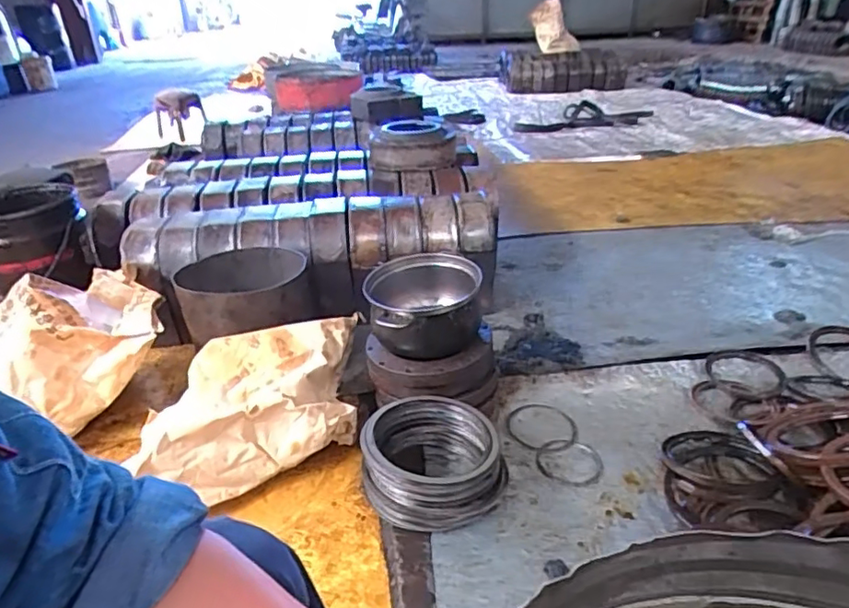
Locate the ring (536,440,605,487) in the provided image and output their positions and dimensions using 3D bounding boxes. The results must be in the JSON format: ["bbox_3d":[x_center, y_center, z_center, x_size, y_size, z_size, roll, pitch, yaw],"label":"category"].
[{"bbox_3d":[0.271,0.294,1.081,0.125,0.006,0.115,6,36,-4],"label":"ring"}]

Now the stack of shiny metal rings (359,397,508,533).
[{"bbox_3d":[0.017,0.269,0.978,0.232,0.131,0.214,5,29,13],"label":"stack of shiny metal rings"}]

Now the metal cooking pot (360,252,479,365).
[{"bbox_3d":[-0.004,-0.010,1.106,0.210,0.101,0.237,4,28,0],"label":"metal cooking pot"}]

